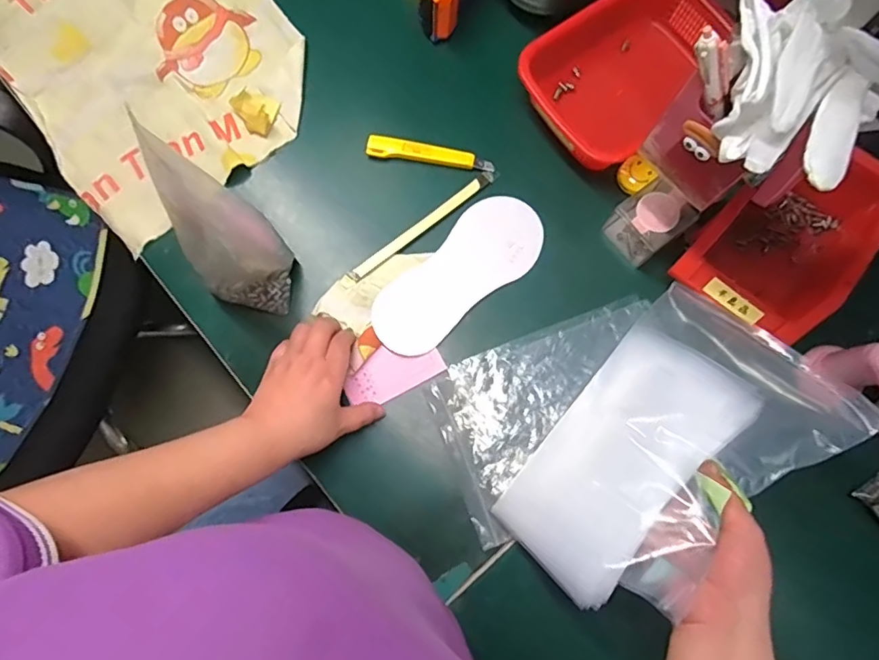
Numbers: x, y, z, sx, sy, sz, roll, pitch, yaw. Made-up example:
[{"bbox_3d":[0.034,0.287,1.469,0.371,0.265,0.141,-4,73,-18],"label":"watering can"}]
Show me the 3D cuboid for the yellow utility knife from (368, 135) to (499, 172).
[{"bbox_3d":[-0.009,-0.182,0.556,0.131,0.011,0.019,10,79,3],"label":"yellow utility knife"}]

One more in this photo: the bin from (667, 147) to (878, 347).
[{"bbox_3d":[0.326,-0.087,0.504,0.120,0.078,0.183,41,82,8],"label":"bin"}]

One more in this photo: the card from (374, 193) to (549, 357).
[{"bbox_3d":[0.022,-0.055,0.529,0.081,0.007,0.198,45,78,0],"label":"card"}]

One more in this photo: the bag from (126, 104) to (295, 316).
[{"bbox_3d":[-0.192,-0.085,0.465,0.124,0.143,0.090,32,80,7],"label":"bag"}]

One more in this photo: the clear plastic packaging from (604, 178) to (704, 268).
[{"bbox_3d":[0.207,-0.106,0.523,0.058,0.056,0.059,-34,80,-6],"label":"clear plastic packaging"}]

